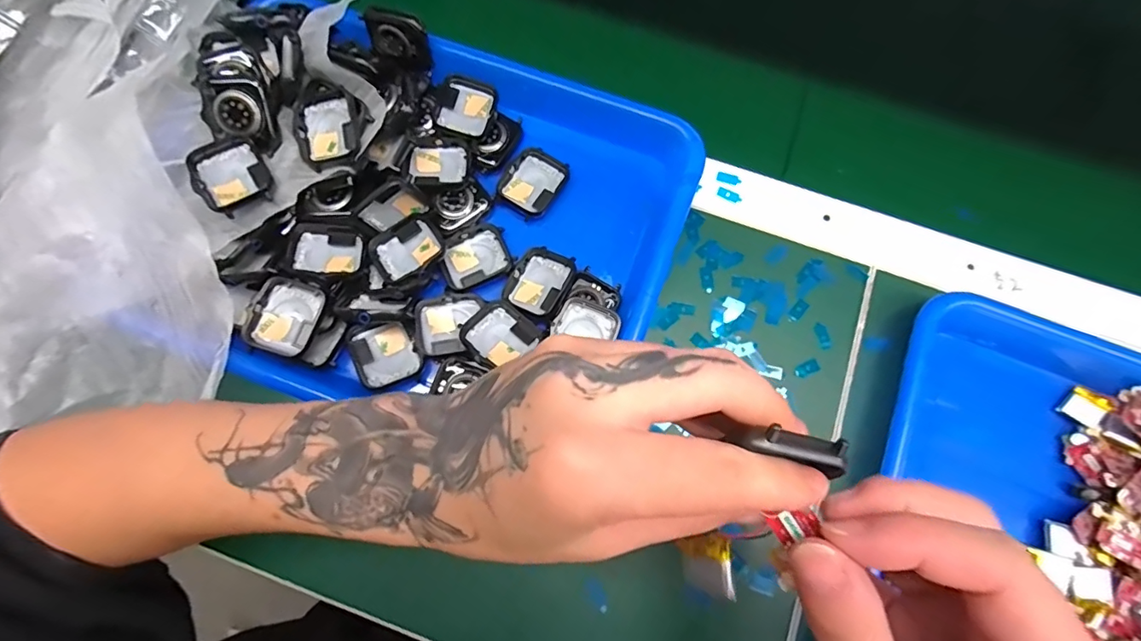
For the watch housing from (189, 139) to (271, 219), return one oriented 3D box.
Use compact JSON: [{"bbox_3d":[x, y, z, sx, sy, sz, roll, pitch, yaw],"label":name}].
[{"bbox_3d":[-0.196,-0.083,0.285,0.036,0.019,0.043,-34,78,-9],"label":"watch housing"}]

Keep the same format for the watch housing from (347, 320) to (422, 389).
[{"bbox_3d":[-0.113,0.019,0.298,0.035,0.012,0.038,-23,77,-6],"label":"watch housing"}]

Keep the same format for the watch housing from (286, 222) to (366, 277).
[{"bbox_3d":[-0.149,-0.043,0.300,0.040,0.010,0.034,9,71,-14],"label":"watch housing"}]

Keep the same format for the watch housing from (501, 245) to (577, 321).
[{"bbox_3d":[-0.019,-0.025,0.308,0.037,0.014,0.043,26,77,6],"label":"watch housing"}]

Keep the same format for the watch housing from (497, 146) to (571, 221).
[{"bbox_3d":[-0.025,-0.092,0.328,0.038,0.008,0.044,34,78,8],"label":"watch housing"}]

